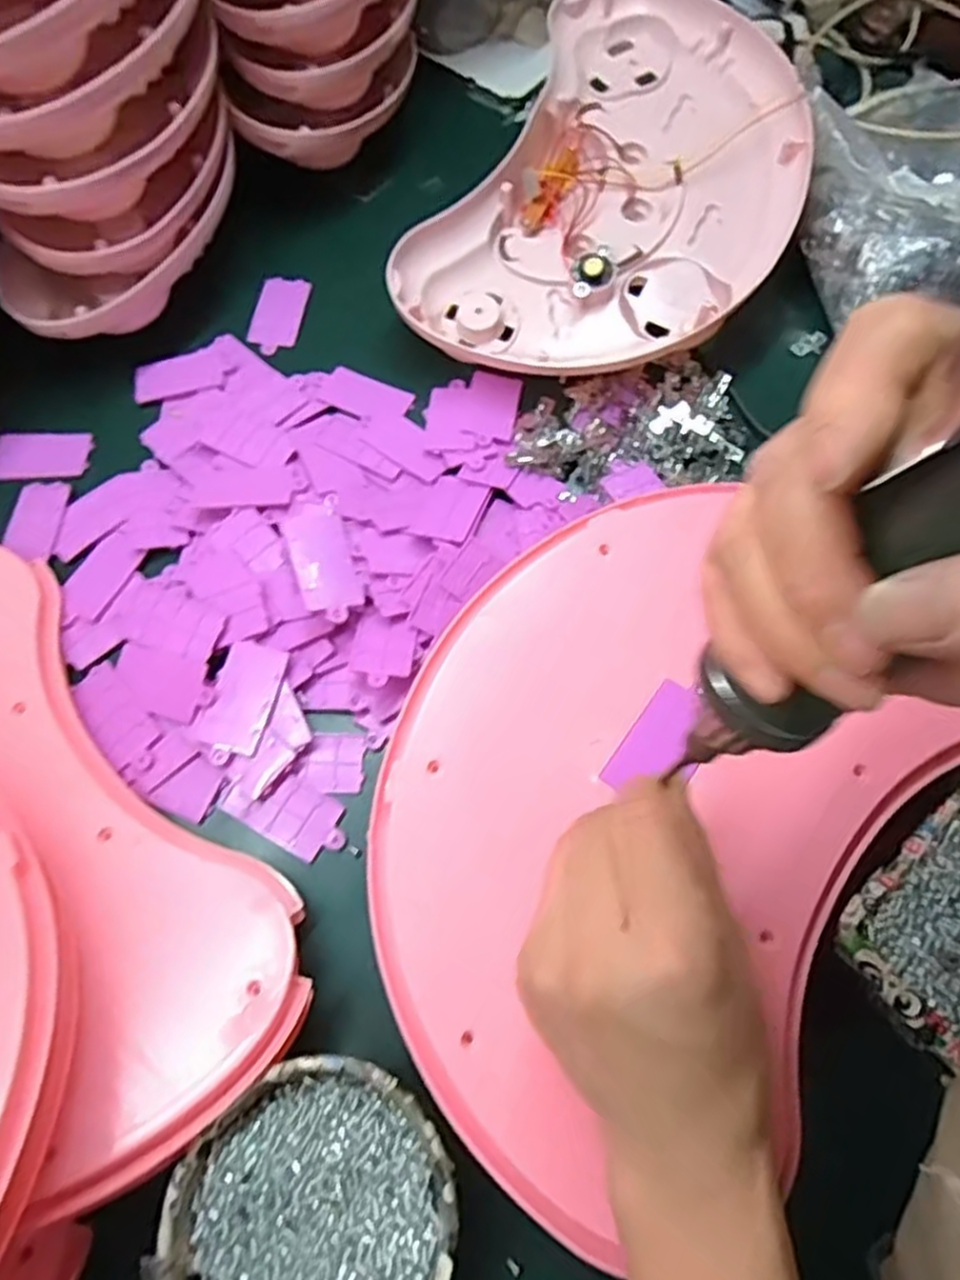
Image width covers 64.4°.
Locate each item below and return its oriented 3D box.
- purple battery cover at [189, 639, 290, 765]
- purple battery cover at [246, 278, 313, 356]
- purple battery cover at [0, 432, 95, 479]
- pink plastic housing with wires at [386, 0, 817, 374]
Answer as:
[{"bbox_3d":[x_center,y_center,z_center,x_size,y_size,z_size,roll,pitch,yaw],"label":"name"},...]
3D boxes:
[{"bbox_3d":[-0.129,0.033,0.411,0.036,0.006,0.065,17,67,7],"label":"purple battery cover"},{"bbox_3d":[-0.144,-0.232,0.544,0.035,0.004,0.062,11,74,8],"label":"purple battery cover"},{"bbox_3d":[-0.285,-0.120,0.494,0.062,0.004,0.033,-1,66,-1],"label":"purple battery cover"},{"bbox_3d":[0.100,-0.313,0.519,0.222,0.052,0.326,24,68,10],"label":"pink plastic housing with wires"}]

